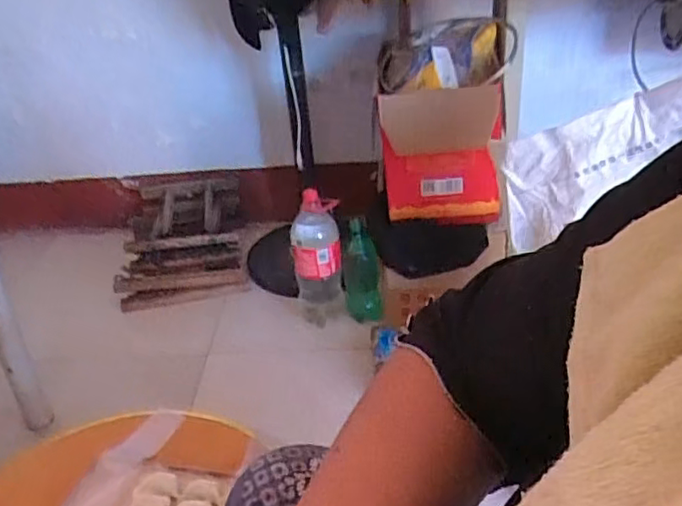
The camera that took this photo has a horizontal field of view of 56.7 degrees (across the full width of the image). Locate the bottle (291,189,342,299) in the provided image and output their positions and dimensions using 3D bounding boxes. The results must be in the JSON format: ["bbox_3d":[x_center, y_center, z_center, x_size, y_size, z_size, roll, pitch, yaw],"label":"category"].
[{"bbox_3d":[-0.054,0.001,1.407,0.106,0.300,0.122,-7,31,-3],"label":"bottle"}]

